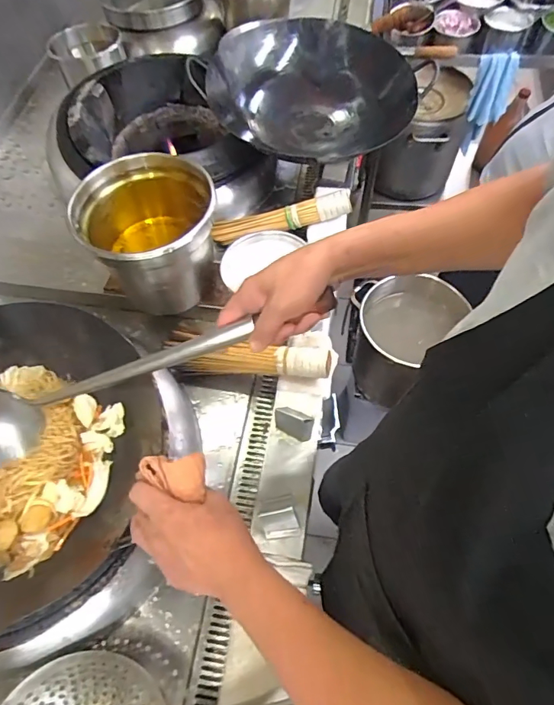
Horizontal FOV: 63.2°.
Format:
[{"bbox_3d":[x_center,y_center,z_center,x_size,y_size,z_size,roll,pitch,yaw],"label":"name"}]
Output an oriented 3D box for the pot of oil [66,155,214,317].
[{"bbox_3d":[-0.217,-0.203,0.809,0.209,0.209,0.229,-2,61,3],"label":"pot of oil"}]

